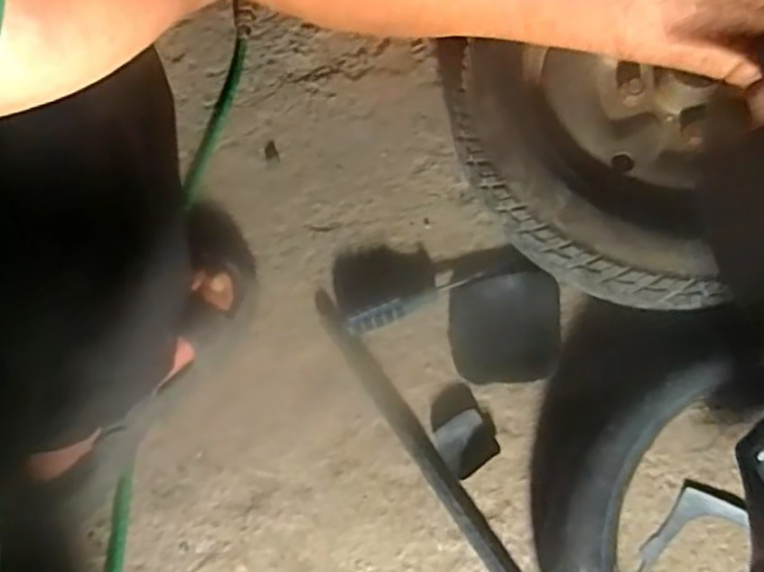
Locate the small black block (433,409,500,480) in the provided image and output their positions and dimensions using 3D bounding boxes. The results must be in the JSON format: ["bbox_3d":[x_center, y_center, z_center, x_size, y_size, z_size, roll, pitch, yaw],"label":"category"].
[{"bbox_3d":[0.075,0.142,0.622,0.049,0.013,0.048,-32,73,-8],"label":"small black block"}]

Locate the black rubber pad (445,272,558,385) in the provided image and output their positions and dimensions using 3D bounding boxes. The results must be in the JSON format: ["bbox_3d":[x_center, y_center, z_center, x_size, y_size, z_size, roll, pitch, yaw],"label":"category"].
[{"bbox_3d":[0.116,0.039,0.655,0.101,0.015,0.101,-2,72,2],"label":"black rubber pad"}]

